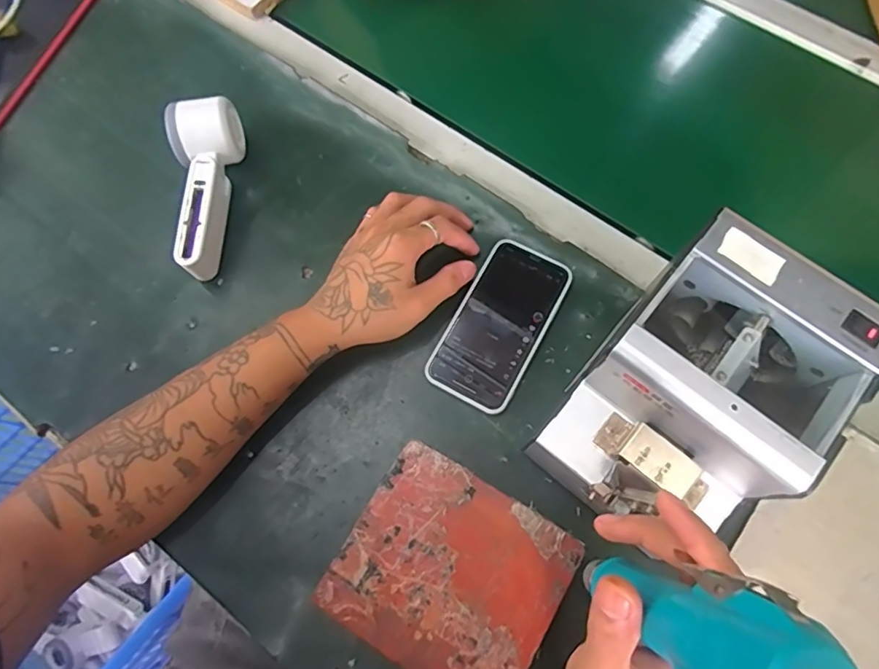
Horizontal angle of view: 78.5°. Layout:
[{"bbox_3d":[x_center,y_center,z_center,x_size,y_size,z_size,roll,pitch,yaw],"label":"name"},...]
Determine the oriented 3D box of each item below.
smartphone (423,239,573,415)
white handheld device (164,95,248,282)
[{"bbox_3d":[0.052,-0.011,0.458,0.075,0.009,0.146,28,76,10],"label":"smartphone"},{"bbox_3d":[-0.218,-0.130,0.481,0.054,0.053,0.162,3,73,3],"label":"white handheld device"}]

